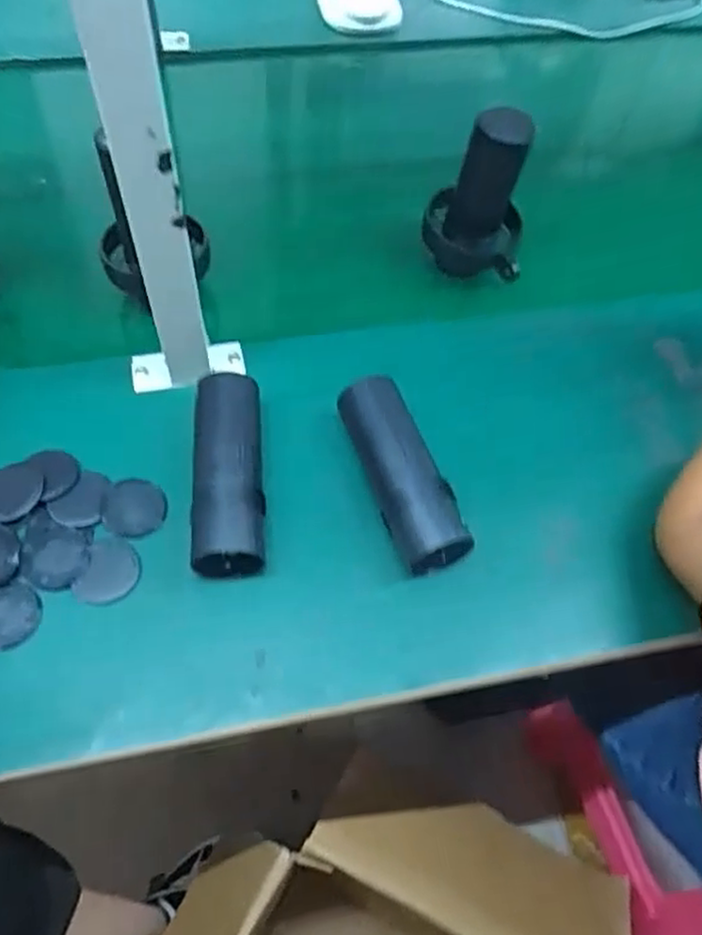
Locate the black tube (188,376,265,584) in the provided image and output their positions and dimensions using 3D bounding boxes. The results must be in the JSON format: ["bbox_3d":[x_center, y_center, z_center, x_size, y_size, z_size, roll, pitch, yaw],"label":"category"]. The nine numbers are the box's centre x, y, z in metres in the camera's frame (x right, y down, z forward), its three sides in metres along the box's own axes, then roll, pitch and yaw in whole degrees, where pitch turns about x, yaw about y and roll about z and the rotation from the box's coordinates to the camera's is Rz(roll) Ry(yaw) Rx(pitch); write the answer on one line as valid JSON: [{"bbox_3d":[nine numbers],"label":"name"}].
[{"bbox_3d":[-0.098,0.003,0.565,0.057,0.055,0.169,-1,60,-5],"label":"black tube"}]

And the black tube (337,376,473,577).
[{"bbox_3d":[0.039,0.004,0.578,0.050,0.048,0.165,-18,63,-14],"label":"black tube"}]

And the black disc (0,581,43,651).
[{"bbox_3d":[-0.253,0.109,0.519,0.050,0.004,0.048,2,60,-3],"label":"black disc"}]

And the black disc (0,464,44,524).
[{"bbox_3d":[-0.270,0.020,0.565,0.044,0.006,0.052,35,63,15],"label":"black disc"}]

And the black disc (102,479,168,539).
[{"bbox_3d":[-0.175,0.033,0.574,0.050,0.006,0.050,2,60,-3],"label":"black disc"}]

